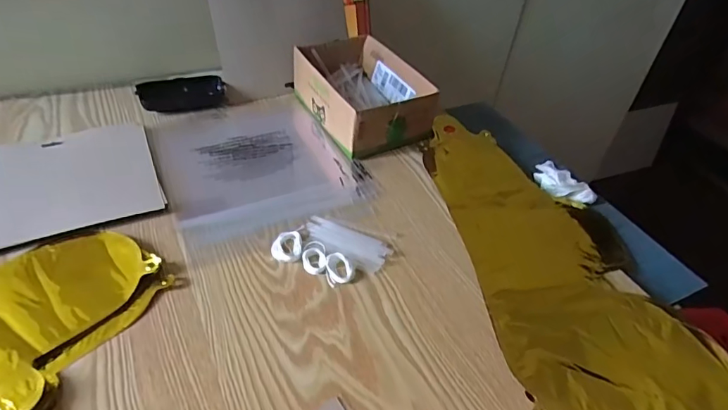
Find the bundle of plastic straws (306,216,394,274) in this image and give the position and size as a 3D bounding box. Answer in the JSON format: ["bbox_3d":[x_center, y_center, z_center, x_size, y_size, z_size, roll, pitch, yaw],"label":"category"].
[{"bbox_3d":[-0.021,0.040,0.488,0.092,0.007,0.042,22,45,18],"label":"bundle of plastic straws"}]

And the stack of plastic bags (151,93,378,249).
[{"bbox_3d":[-0.134,-0.062,0.588,0.217,0.010,0.246,-16,46,-22],"label":"stack of plastic bags"}]

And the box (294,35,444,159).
[{"bbox_3d":[-0.004,-0.153,0.644,0.131,0.069,0.187,-19,48,-24],"label":"box"}]

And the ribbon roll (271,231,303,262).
[{"bbox_3d":[-0.076,0.042,0.472,0.030,0.007,0.036,3,42,-3],"label":"ribbon roll"}]

